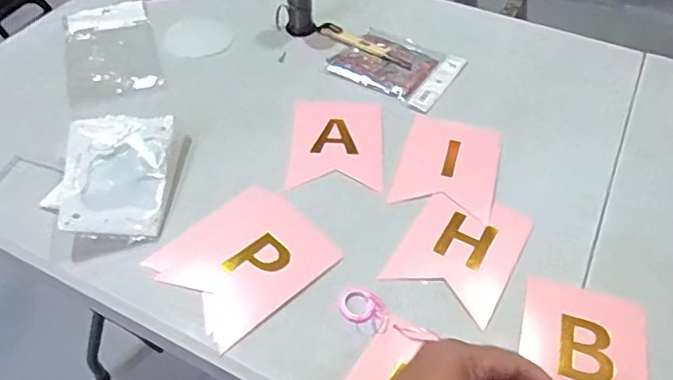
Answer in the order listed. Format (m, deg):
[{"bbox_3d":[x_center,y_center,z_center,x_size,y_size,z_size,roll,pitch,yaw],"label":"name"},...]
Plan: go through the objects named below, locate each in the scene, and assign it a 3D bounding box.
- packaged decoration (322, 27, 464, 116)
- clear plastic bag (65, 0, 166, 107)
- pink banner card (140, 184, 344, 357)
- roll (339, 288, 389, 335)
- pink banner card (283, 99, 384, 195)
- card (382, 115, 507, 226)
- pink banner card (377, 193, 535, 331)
[{"bbox_3d":[0.094,-0.190,0.845,0.174,0.009,0.145,31,55,23],"label":"packaged decoration"},{"bbox_3d":[-0.345,-0.221,0.858,0.127,0.012,0.235,-14,50,-14],"label":"clear plastic bag"},{"bbox_3d":[-0.099,0.072,0.615,0.167,0.007,0.147,-36,58,-29],"label":"pink banner card"},{"bbox_3d":[0.031,0.122,0.574,0.052,0.008,0.036,17,50,13],"label":"roll"},{"bbox_3d":[0.000,-0.064,0.741,0.118,0.007,0.160,5,50,-2],"label":"pink banner card"},{"bbox_3d":[0.145,-0.033,0.715,0.121,0.004,0.158,13,49,10],"label":"card"},{"bbox_3d":[0.142,0.064,0.631,0.119,0.005,0.157,25,52,19],"label":"pink banner card"}]

